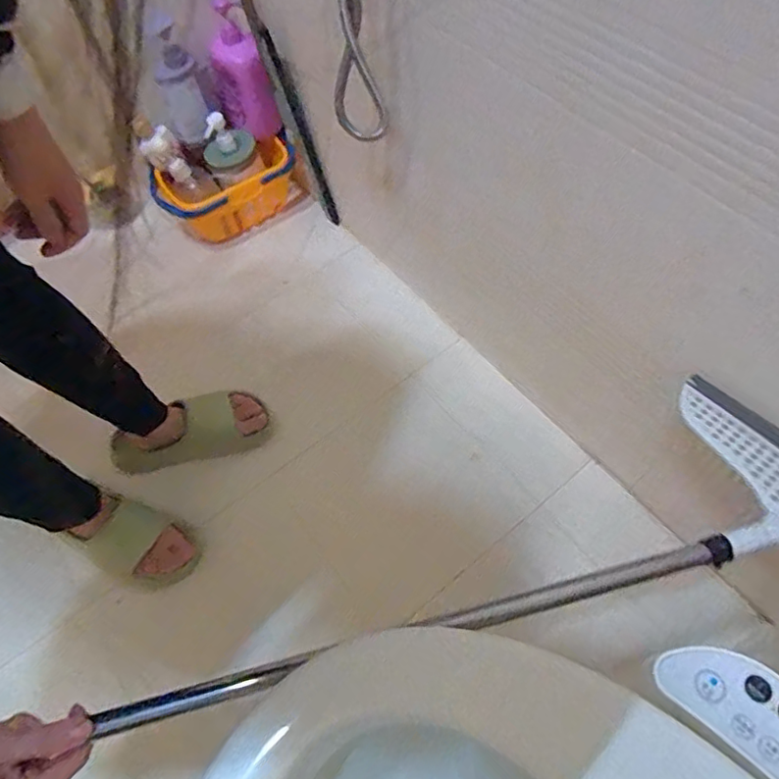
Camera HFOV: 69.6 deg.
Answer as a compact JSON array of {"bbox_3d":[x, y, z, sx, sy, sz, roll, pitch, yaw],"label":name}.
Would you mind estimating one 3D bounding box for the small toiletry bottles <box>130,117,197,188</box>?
[{"bbox_3d":[-0.418,-0.441,1.055,0.065,0.060,0.150,-44,98,-20],"label":"small toiletry bottles"}]

